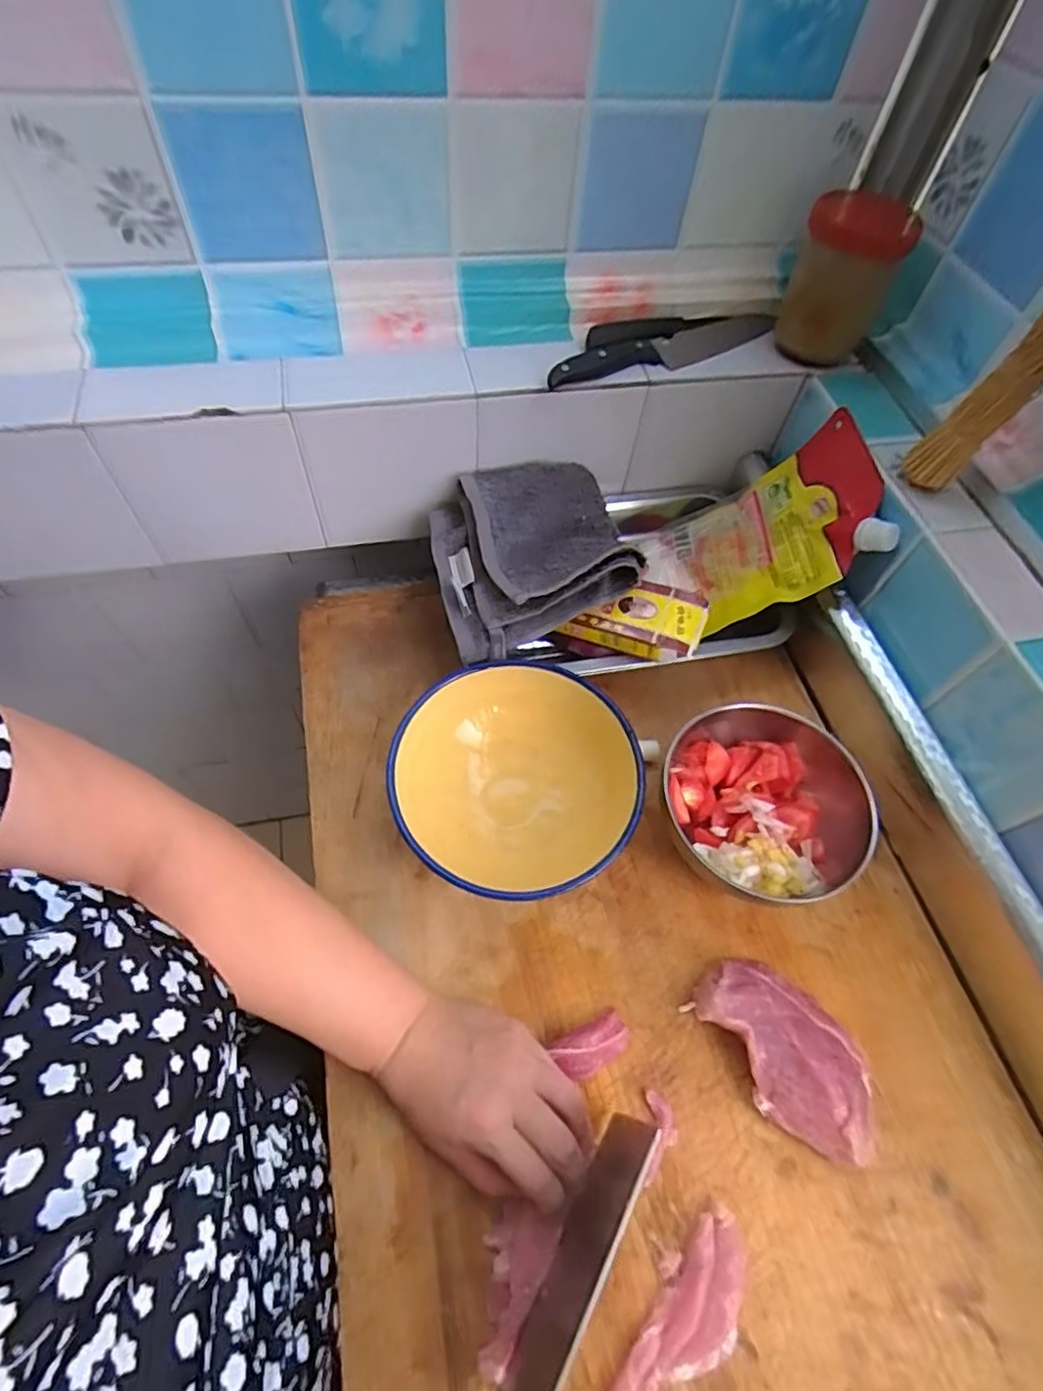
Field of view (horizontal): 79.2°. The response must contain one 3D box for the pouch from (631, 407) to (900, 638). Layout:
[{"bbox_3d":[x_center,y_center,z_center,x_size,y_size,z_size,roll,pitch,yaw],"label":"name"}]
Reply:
[{"bbox_3d":[0.208,-0.137,0.549,0.191,0.036,0.128,-28,59,29],"label":"pouch"}]

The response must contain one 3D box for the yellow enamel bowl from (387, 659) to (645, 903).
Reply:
[{"bbox_3d":[-0.003,0.062,0.460,0.173,0.060,0.168,1,60,-2],"label":"yellow enamel bowl"}]

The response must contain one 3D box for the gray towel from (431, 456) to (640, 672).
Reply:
[{"bbox_3d":[0.009,-0.125,0.538,0.163,0.051,0.172,-13,60,-11],"label":"gray towel"}]

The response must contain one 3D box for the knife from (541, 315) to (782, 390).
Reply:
[{"bbox_3d":[0.125,-0.298,0.541,0.233,0.019,0.036,-26,64,-18],"label":"knife"}]

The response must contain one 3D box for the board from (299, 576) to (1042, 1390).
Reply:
[{"bbox_3d":[0.086,0.193,0.432,0.433,0.037,0.717,-9,61,-8],"label":"board"}]

